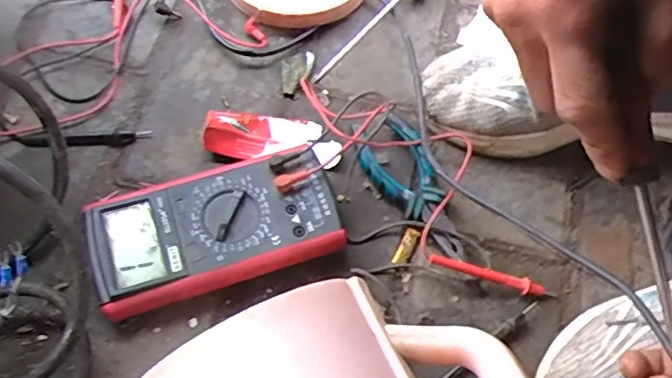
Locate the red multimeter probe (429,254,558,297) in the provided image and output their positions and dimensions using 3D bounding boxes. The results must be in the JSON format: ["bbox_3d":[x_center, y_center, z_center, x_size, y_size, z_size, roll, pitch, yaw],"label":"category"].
[{"bbox_3d":[0.117,0.064,0.458,0.101,0.009,0.011,17,64,-8],"label":"red multimeter probe"}]

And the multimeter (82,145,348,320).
[{"bbox_3d":[-0.090,0.030,0.461,0.176,0.035,0.085,-16,66,-10],"label":"multimeter"}]

